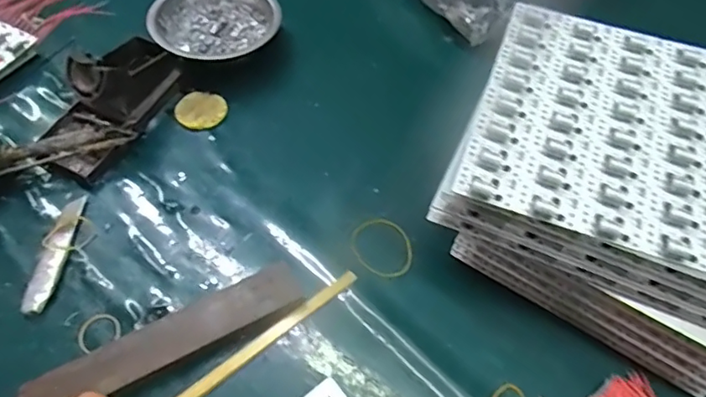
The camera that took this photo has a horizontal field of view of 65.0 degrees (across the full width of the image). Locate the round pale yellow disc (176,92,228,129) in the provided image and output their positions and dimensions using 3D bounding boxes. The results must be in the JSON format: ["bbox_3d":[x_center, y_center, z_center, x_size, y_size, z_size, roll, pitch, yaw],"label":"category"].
[{"bbox_3d":[-0.147,-0.086,0.536,0.045,0.005,0.048,0,57,0],"label":"round pale yellow disc"}]

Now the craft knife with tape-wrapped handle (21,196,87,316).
[{"bbox_3d":[-0.238,0.044,0.446,0.019,0.013,0.105,4,57,2],"label":"craft knife with tape-wrapped handle"}]

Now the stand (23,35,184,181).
[{"bbox_3d":[-0.226,-0.092,0.503,0.082,0.063,0.149,18,58,11],"label":"stand"}]

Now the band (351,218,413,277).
[{"bbox_3d":[0.024,0.040,0.456,0.046,0.004,0.056,-23,60,-15],"label":"band"}]

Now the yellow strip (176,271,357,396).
[{"bbox_3d":[-0.074,0.111,0.408,0.189,0.006,0.011,-34,62,-21],"label":"yellow strip"}]

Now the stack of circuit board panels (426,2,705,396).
[{"bbox_3d":[0.210,-0.013,0.424,0.243,0.107,0.228,22,59,13],"label":"stack of circuit board panels"}]

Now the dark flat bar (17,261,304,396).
[{"bbox_3d":[-0.134,0.101,0.401,0.198,0.008,0.038,-23,59,-17],"label":"dark flat bar"}]

